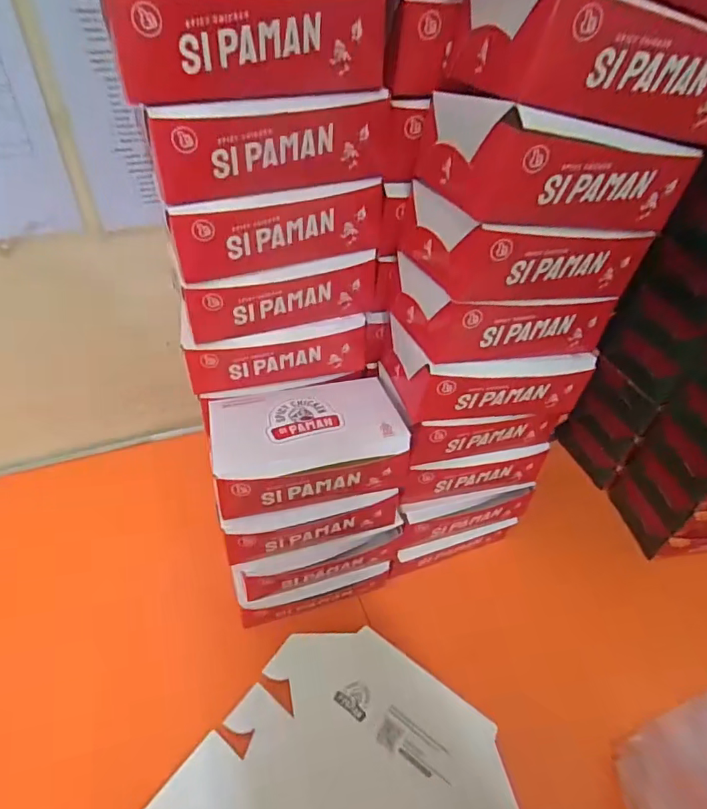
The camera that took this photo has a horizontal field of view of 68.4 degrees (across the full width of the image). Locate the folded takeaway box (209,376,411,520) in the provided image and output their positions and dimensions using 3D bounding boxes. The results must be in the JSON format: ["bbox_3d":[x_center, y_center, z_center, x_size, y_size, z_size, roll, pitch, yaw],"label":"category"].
[{"bbox_3d":[-0.045,0.035,0.507,0.175,0.067,0.115,-6,45,-12],"label":"folded takeaway box"}]

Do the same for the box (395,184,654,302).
[{"bbox_3d":[0.145,-0.144,0.443,0.176,0.068,0.111,-10,45,-16],"label":"box"}]

